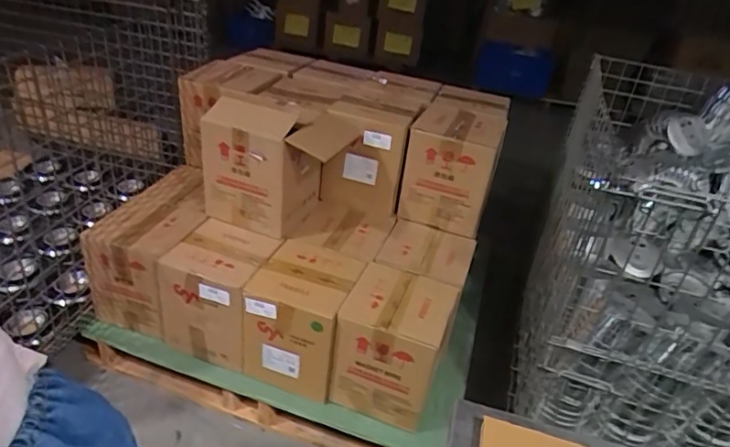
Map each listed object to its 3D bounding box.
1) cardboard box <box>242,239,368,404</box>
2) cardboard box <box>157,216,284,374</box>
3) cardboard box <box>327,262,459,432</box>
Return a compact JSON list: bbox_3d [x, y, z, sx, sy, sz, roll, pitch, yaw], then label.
[{"bbox_3d":[-0.155,0.240,1.298,0.220,0.263,0.261,16,32,13],"label":"cardboard box"},{"bbox_3d":[-0.364,0.175,1.342,0.224,0.263,0.211,16,32,14],"label":"cardboard box"},{"bbox_3d":[0.069,0.289,1.276,0.227,0.261,0.237,16,32,14],"label":"cardboard box"}]

